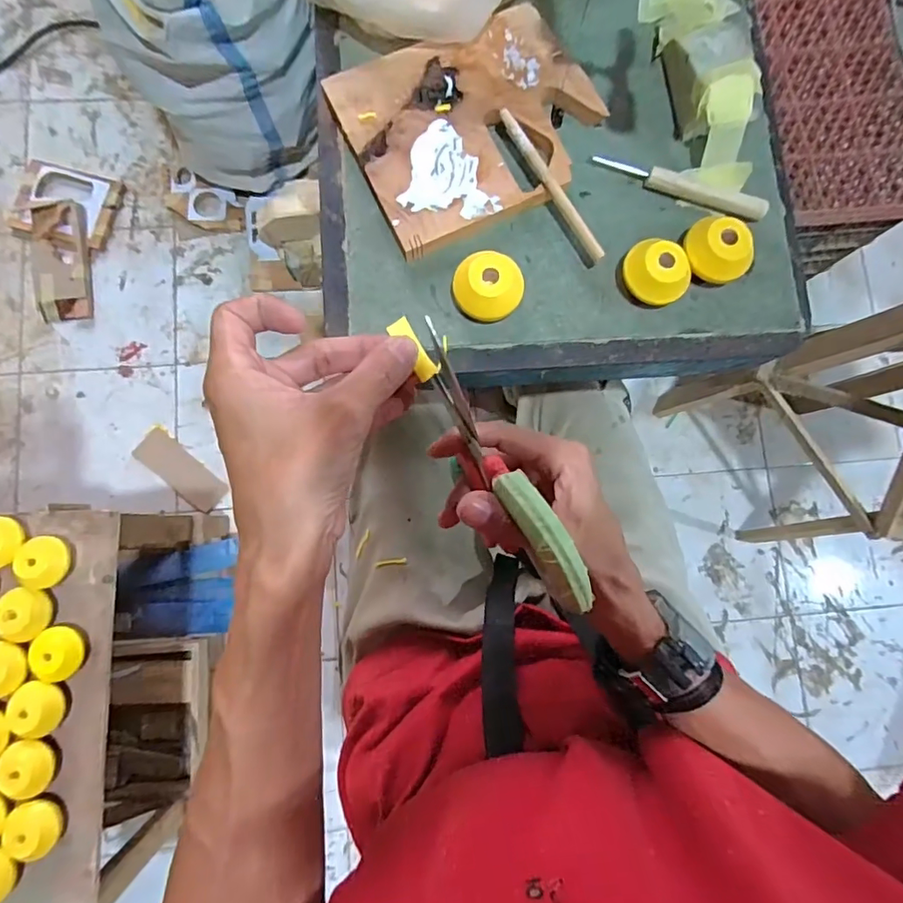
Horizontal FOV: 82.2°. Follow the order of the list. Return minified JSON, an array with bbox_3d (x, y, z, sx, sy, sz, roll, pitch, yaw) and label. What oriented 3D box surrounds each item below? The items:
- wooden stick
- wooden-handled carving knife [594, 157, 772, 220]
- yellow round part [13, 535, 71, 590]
[{"bbox_3d":[0.072,-0.193,0.376,0.008,0.014,0.131,-29,85,-8],"label":"wooden stick"},{"bbox_3d":[0.173,-0.199,0.388,0.131,0.014,0.016,18,81,-1],"label":"wooden-handled carving knife"},{"bbox_3d":[-0.392,0.106,0.499,0.040,0.029,0.050,-11,83,-4],"label":"yellow round part"}]

